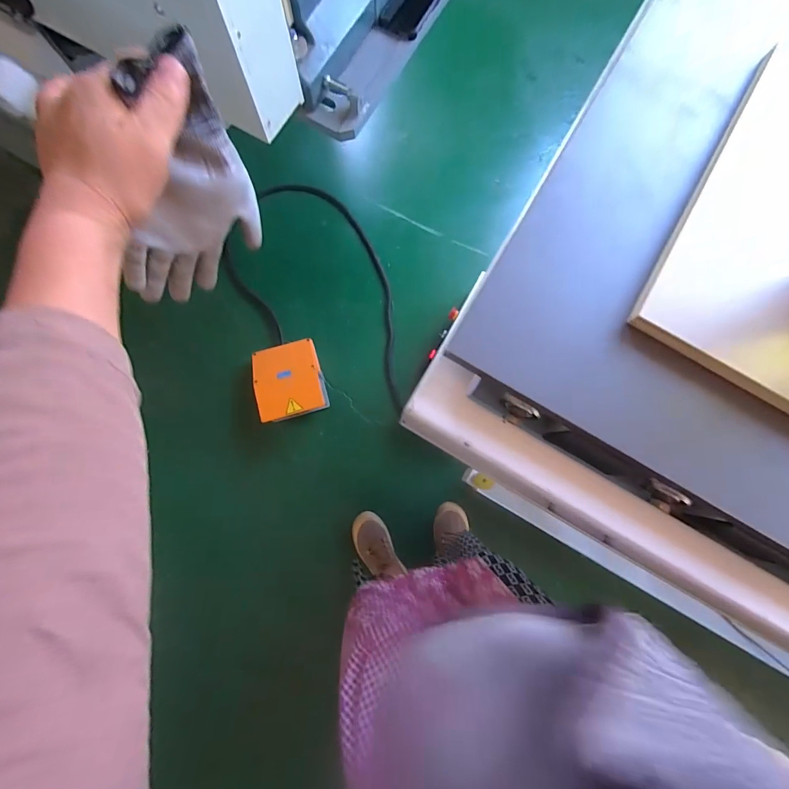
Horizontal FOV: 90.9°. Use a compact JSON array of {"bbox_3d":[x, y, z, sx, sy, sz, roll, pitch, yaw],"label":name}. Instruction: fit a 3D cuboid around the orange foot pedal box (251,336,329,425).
[{"bbox_3d":[-0.299,-0.040,1.119,0.181,0.125,0.224,-12,81,-3],"label":"orange foot pedal box"}]

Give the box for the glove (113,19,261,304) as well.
[{"bbox_3d":[-0.159,-0.150,0.313,0.048,0.193,0.095,43,38,6],"label":"glove"}]

